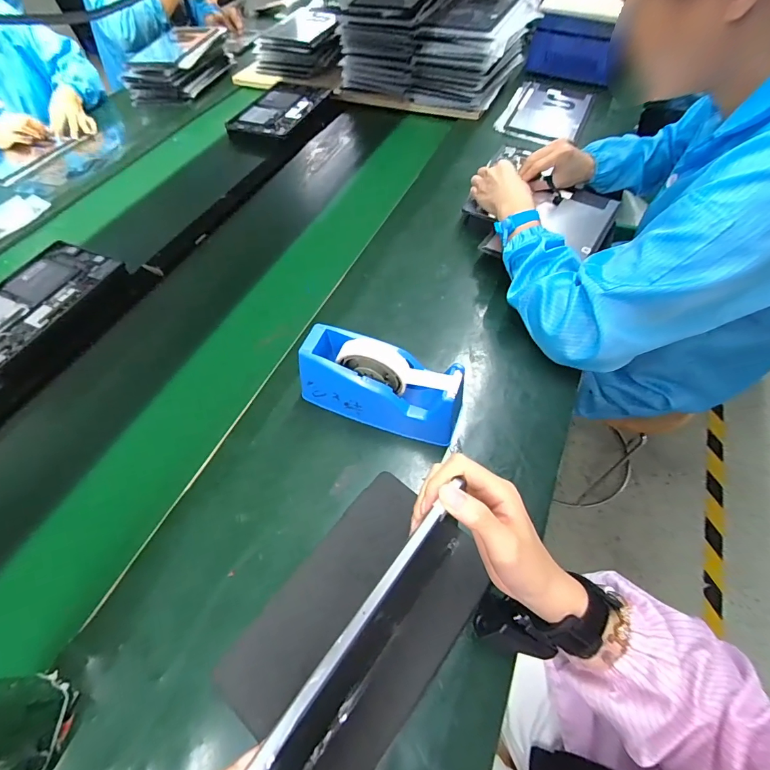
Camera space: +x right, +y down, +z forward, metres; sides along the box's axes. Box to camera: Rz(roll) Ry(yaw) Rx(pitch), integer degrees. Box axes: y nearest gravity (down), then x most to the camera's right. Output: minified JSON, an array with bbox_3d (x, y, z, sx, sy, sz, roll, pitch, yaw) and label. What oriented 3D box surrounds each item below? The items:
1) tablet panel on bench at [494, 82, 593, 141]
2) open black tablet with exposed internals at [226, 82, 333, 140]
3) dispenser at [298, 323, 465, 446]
[{"bbox_3d":[0.393,-0.671,0.958,0.183,0.015,0.294,21,61,16],"label":"tablet panel on bench"},{"bbox_3d":[-0.260,-0.704,0.995,0.174,0.013,0.285,19,61,15],"label":"open black tablet with exposed internals"},{"bbox_3d":[-0.003,0.000,0.484,0.199,0.102,0.086,15,60,13],"label":"dispenser"}]

